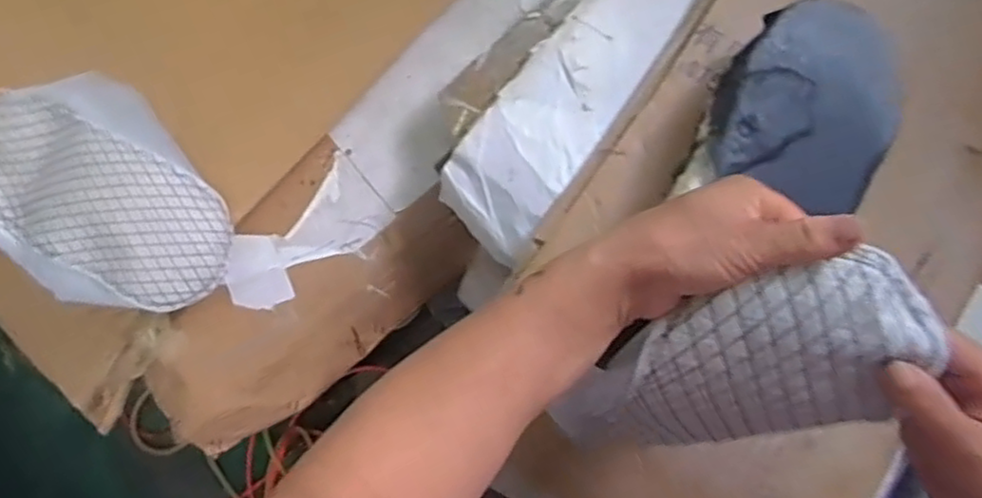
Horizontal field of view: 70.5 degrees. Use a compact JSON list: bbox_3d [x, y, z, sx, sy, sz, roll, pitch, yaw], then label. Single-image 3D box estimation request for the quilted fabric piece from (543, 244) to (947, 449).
[{"bbox_3d":[0.135,0.065,0.392,0.182,0.113,0.084,-9,79,-3],"label":"quilted fabric piece"}]

